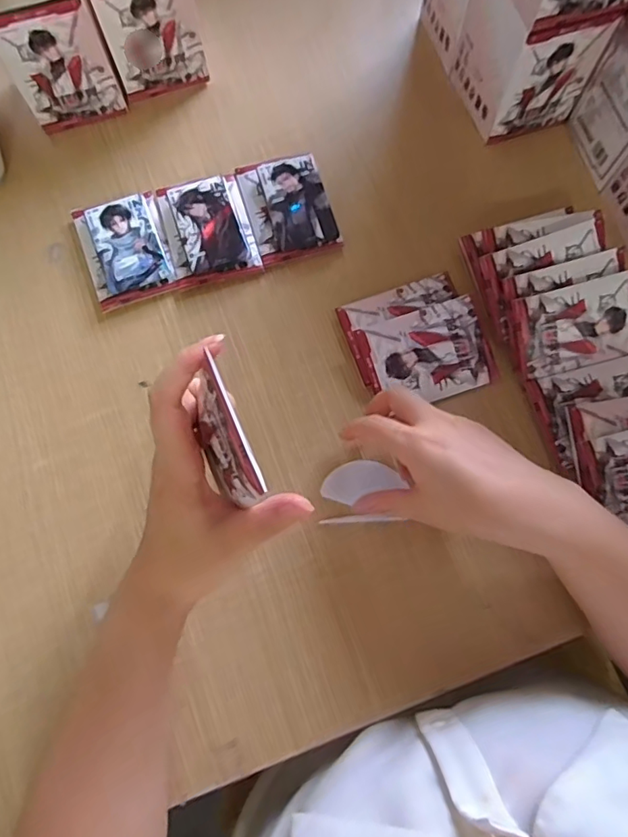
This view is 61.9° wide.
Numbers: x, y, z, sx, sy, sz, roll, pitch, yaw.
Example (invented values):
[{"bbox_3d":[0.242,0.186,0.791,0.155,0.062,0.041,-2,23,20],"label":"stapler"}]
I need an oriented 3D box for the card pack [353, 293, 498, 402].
[{"bbox_3d":[0.090,-0.050,0.415,0.097,0.007,0.071,-18,90,-3],"label":"card pack"}]

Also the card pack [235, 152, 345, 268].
[{"bbox_3d":[-0.024,-0.189,0.461,0.070,0.022,0.099,-16,75,-6],"label":"card pack"}]

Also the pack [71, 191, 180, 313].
[{"bbox_3d":[-0.161,-0.145,0.451,0.070,0.022,0.095,-18,75,-6],"label":"pack"}]

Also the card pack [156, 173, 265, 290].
[{"bbox_3d":[-0.091,-0.165,0.454,0.070,0.020,0.098,-16,75,-6],"label":"card pack"}]

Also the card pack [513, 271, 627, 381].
[{"bbox_3d":[0.207,-0.072,0.408,0.095,0.007,0.064,-15,108,-3],"label":"card pack"}]

